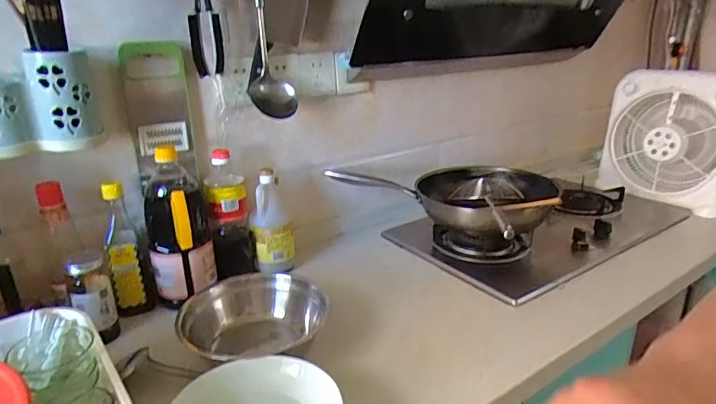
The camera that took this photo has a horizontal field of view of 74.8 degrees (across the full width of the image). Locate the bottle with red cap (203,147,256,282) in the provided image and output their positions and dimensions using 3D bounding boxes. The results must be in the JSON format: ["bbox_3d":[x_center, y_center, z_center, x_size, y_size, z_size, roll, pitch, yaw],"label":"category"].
[{"bbox_3d":[-0.248,0.025,0.907,0.080,0.232,0.086,-7,22,-14],"label":"bottle with red cap"}]

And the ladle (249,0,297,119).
[{"bbox_3d":[-0.167,-0.316,0.865,0.081,0.311,0.079,-1,21,0],"label":"ladle"}]

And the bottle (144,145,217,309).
[{"bbox_3d":[-0.322,0.046,0.835,0.110,0.255,0.090,-9,22,-19],"label":"bottle"}]

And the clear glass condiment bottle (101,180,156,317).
[{"bbox_3d":[-0.406,0.084,0.817,0.068,0.229,0.077,-15,25,-32],"label":"clear glass condiment bottle"}]

